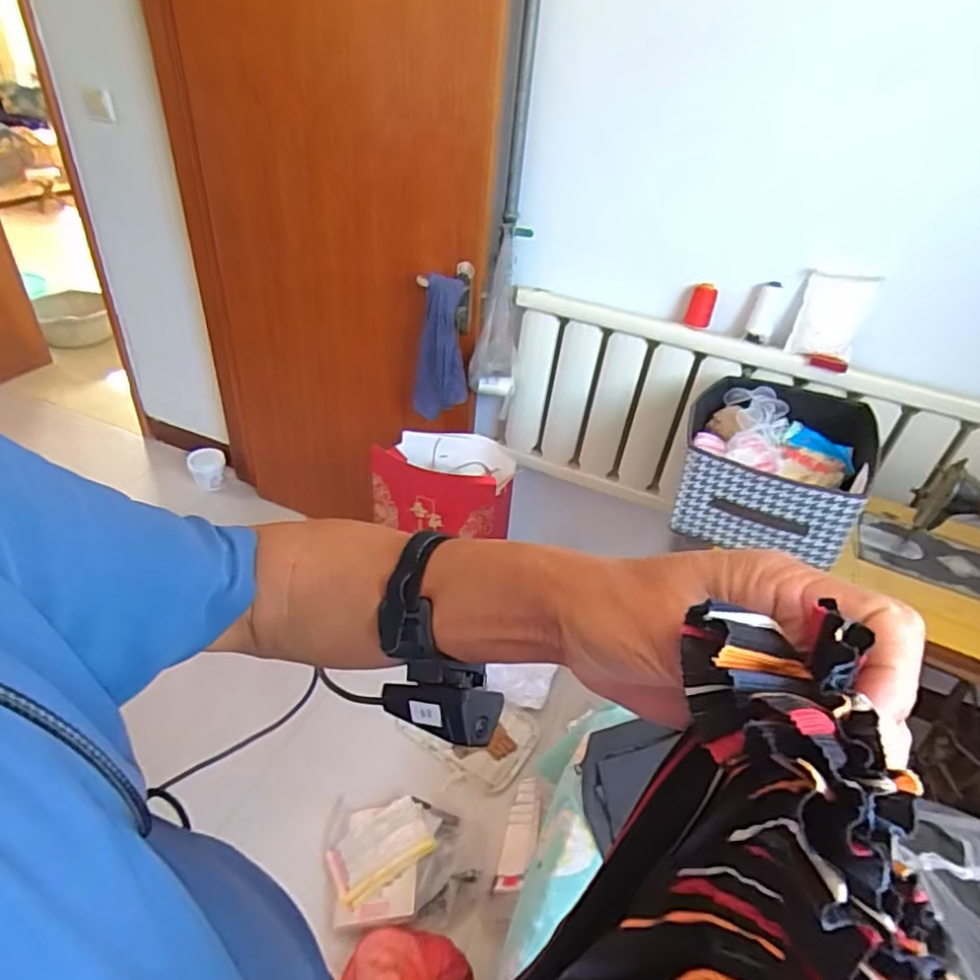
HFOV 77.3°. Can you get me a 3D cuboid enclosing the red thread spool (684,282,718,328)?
[{"bbox_3d":[0.492,-0.423,1.430,0.059,0.113,0.058,22,39,18],"label":"red thread spool"}]

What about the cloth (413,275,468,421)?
[{"bbox_3d":[-0.123,-0.350,1.585,0.133,0.367,0.077,3,37,-6],"label":"cloth"}]

